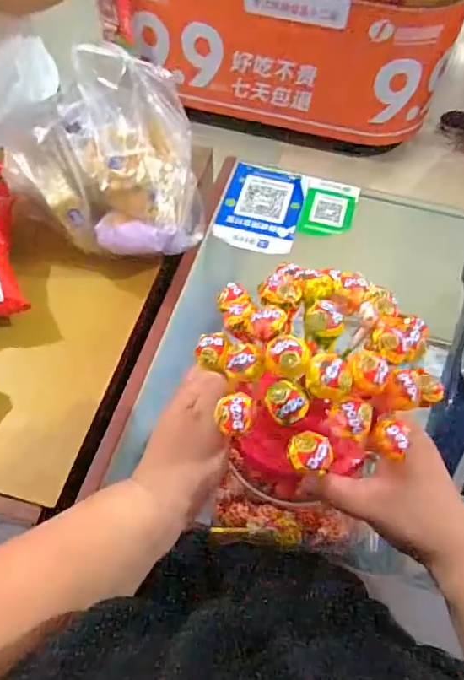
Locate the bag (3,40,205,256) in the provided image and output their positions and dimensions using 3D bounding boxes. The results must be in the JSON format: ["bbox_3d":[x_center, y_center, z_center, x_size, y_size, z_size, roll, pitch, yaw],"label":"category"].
[{"bbox_3d":[-0.133,-0.223,0.619,0.187,0.200,0.200,29,63,14],"label":"bag"}]

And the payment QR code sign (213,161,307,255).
[{"bbox_3d":[0.048,-0.207,0.752,0.117,0.009,0.175,13,61,7],"label":"payment QR code sign"}]

